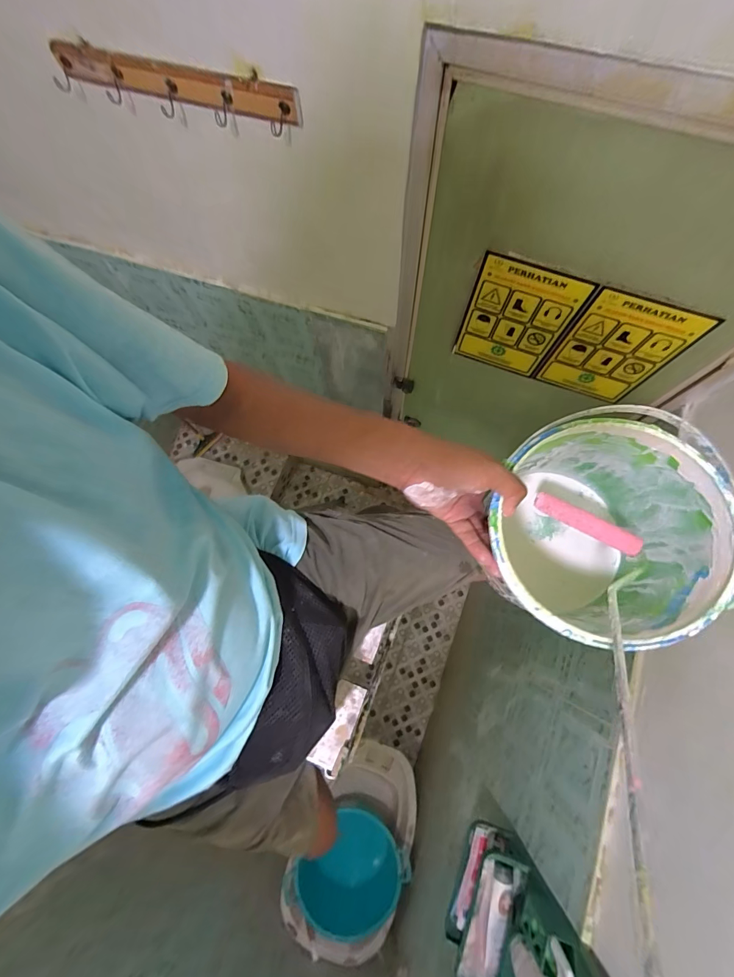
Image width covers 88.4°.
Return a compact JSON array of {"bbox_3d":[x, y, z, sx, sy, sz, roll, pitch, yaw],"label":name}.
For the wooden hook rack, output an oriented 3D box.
[{"bbox_3d":[-0.294,-0.593,0.561,0.407,0.053,0.029,18,75,6],"label":"wooden hook rack"}]

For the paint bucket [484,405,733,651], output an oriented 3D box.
[{"bbox_3d":[0.208,0.048,0.389,0.201,0.197,0.184,0,74,1],"label":"paint bucket"}]

